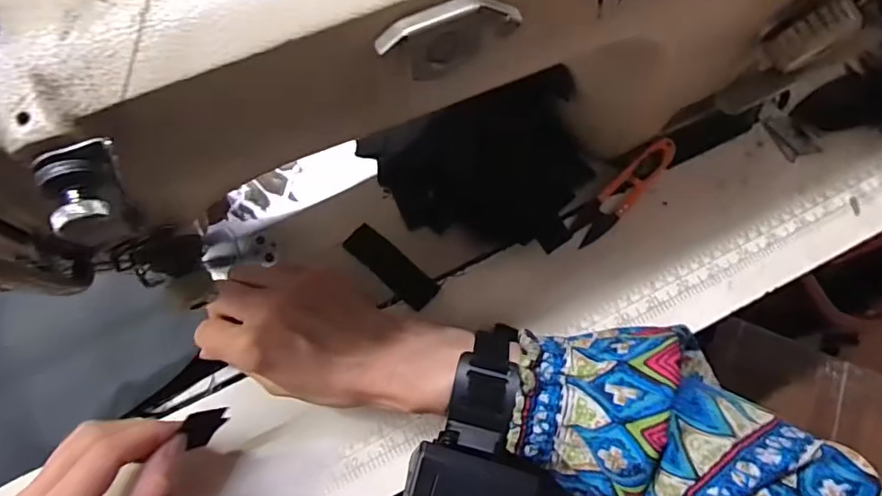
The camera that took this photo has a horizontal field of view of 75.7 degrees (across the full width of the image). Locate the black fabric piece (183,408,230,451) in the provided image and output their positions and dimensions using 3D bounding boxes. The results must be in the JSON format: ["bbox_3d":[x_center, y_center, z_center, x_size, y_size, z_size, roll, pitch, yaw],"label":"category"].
[{"bbox_3d":[-0.134,0.102,0.318,0.005,0.022,0.027,31,94,40],"label":"black fabric piece"}]

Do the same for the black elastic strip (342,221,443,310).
[{"bbox_3d":[-0.034,0.013,0.392,0.069,0.006,0.023,40,77,8],"label":"black elastic strip"}]

